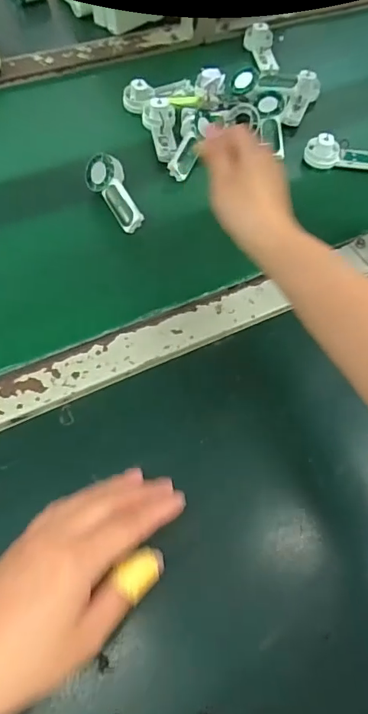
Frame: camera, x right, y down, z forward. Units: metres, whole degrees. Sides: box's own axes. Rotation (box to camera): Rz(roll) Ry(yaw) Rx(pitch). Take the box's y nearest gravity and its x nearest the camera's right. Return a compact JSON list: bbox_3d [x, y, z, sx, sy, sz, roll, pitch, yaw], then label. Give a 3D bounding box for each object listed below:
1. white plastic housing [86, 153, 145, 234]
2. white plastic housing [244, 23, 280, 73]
[{"bbox_3d":[-0.072,-0.173,0.487,0.034,0.030,0.089,-26,66,-17],"label":"white plastic housing"},{"bbox_3d":[0.111,-0.424,0.650,0.035,0.023,0.081,-12,77,-10],"label":"white plastic housing"}]

